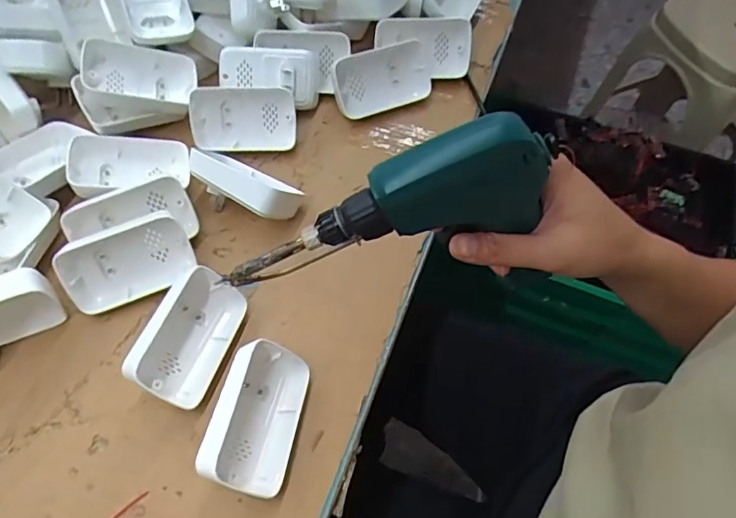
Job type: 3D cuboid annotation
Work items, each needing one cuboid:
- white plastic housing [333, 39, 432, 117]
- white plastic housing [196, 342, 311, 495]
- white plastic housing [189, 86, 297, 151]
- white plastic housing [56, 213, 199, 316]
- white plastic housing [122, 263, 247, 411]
[{"bbox_3d":[0.013,-0.175,0.524,0.095,0.058,0.025,-18,32,-10],"label":"white plastic housing"},{"bbox_3d":[-0.076,0.112,0.368,0.056,0.042,0.100,11,60,4],"label":"white plastic housing"},{"bbox_3d":[-0.116,-0.130,0.499,0.095,0.058,0.024,-2,20,1],"label":"white plastic housing"},{"bbox_3d":[-0.190,0.002,0.423,0.095,0.058,0.025,-23,20,-13],"label":"white plastic housing"},{"bbox_3d":[-0.131,0.059,0.395,0.051,0.049,0.097,18,61,8],"label":"white plastic housing"}]

